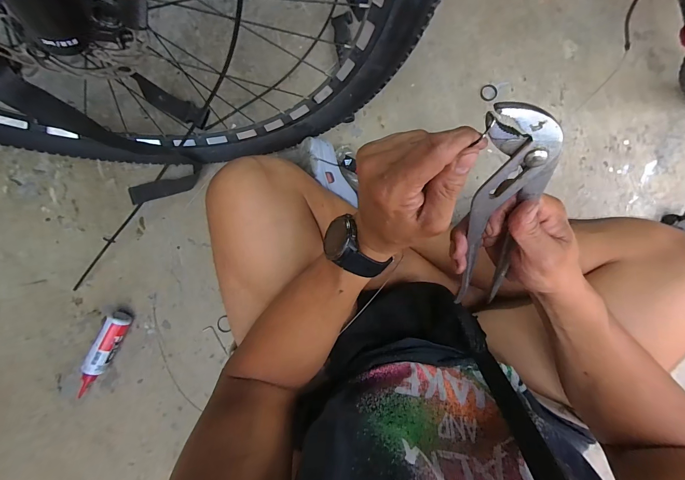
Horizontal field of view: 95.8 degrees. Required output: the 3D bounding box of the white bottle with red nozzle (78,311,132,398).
[{"bbox_3d":[-0.467,0.224,0.595,0.034,0.037,0.171,23,88,0],"label":"white bottle with red nozzle"}]

